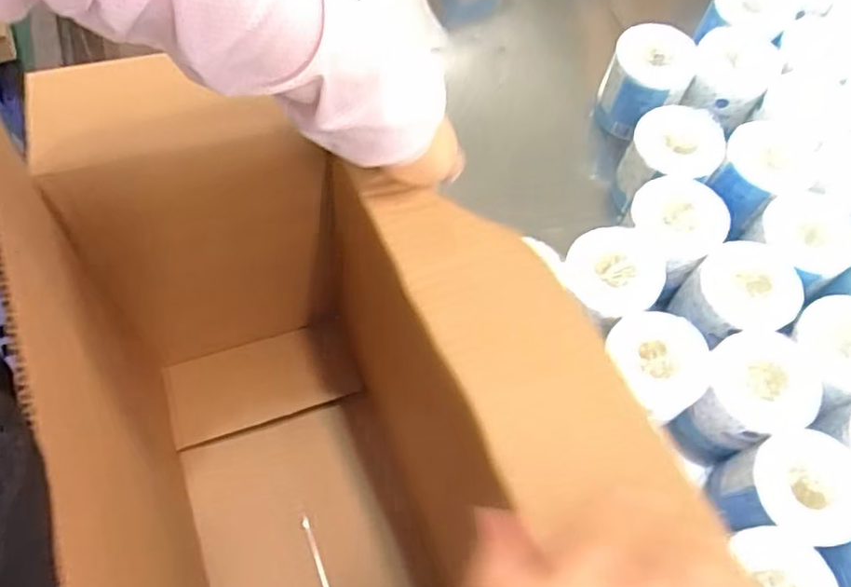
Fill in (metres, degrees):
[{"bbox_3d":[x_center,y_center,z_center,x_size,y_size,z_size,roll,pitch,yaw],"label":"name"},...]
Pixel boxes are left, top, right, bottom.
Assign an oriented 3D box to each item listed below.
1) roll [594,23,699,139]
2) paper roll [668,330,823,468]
[{"bbox_3d":[0.279,-0.266,0.810,0.095,0.096,0.099,0,65,0],"label":"roll"},{"bbox_3d":[0.315,0.108,0.643,0.099,0.112,0.113,31,68,13],"label":"paper roll"}]

